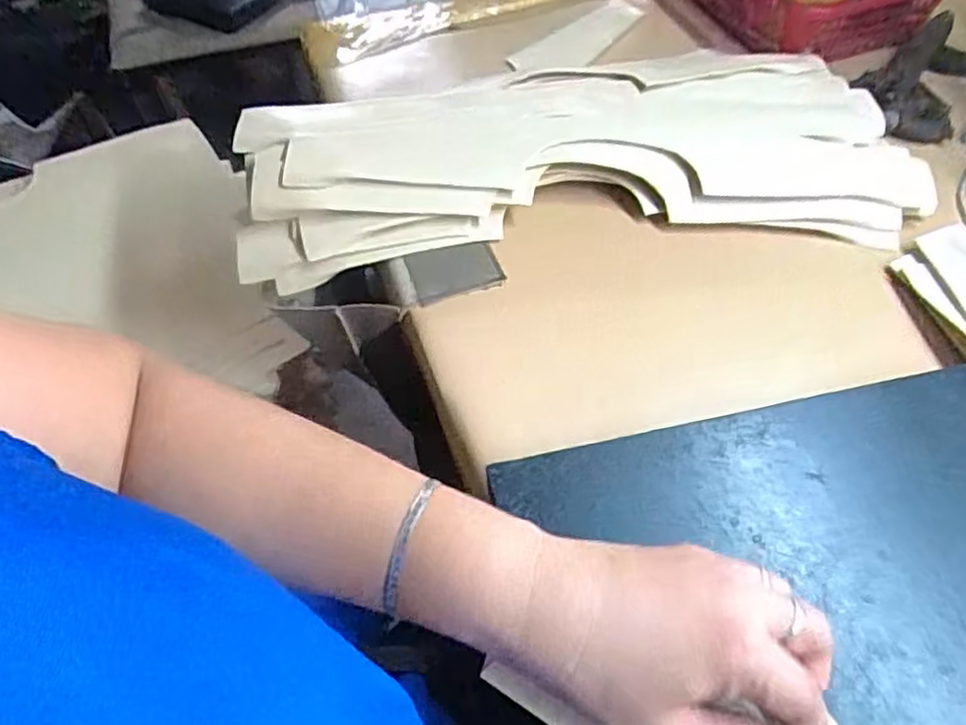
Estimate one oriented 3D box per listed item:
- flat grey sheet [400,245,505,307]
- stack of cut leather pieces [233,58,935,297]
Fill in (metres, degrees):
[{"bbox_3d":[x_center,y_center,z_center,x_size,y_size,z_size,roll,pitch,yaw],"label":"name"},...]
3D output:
[{"bbox_3d":[-0.020,-0.063,0.461,0.060,0.006,0.041,-19,55,-12],"label":"flat grey sheet"},{"bbox_3d":[0.067,-0.147,0.493,0.486,0.050,0.190,-10,54,-5],"label":"stack of cut leather pieces"}]

